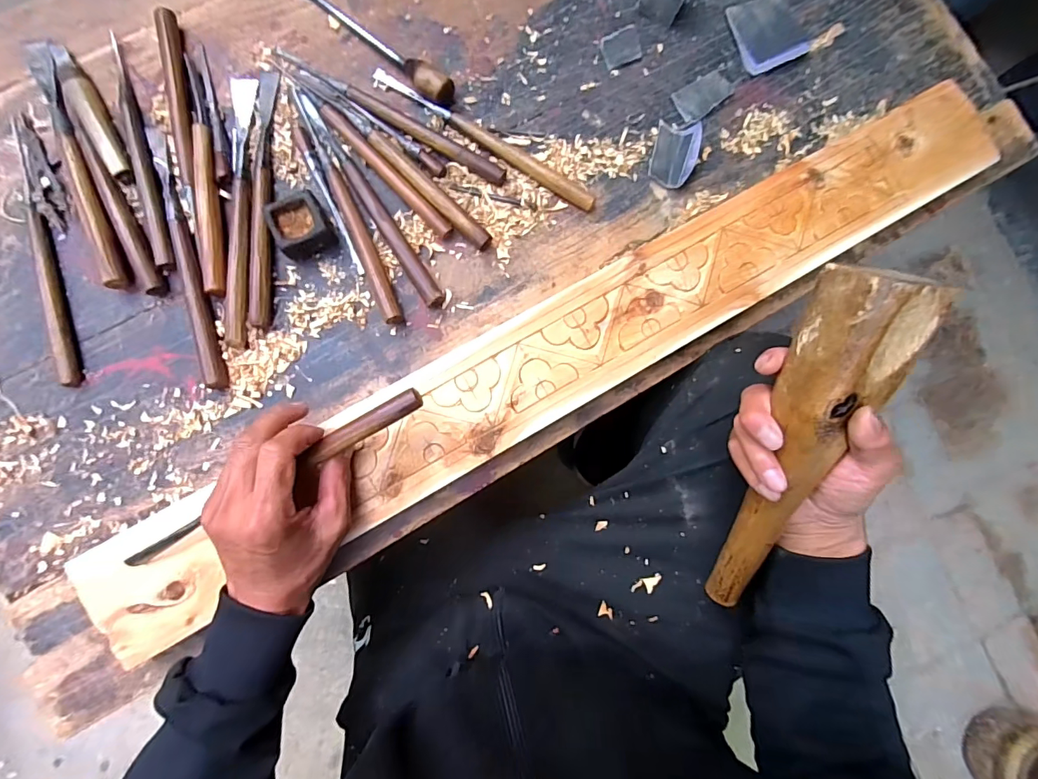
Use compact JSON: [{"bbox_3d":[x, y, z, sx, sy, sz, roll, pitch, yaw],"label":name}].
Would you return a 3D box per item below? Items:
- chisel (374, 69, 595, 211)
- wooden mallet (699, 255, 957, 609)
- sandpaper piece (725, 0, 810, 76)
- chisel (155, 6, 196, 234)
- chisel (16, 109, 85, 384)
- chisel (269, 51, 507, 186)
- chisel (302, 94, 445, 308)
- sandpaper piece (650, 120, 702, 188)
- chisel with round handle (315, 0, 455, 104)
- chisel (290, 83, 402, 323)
[{"bbox_3d":[-0.034,-0.245,0.451,0.247,0.015,0.020,31,82,-1],"label":"chisel"},{"bbox_3d":[0.198,0.052,0.323,0.059,0.038,0.268,5,119,-4],"label":"wooden mallet"},{"bbox_3d":[0.266,-0.381,0.492,0.076,0.009,0.078,-20,86,-7],"label":"sandpaper piece"},{"bbox_3d":[-0.315,-0.253,0.428,0.021,0.015,0.207,-9,85,-6],"label":"chisel"},{"bbox_3d":[-0.428,-0.122,0.416,0.017,0.010,0.245,-15,85,-6],"label":"chisel"},{"bbox_3d":[-0.124,-0.266,0.448,0.250,0.012,0.018,29,82,-1],"label":"chisel"},{"bbox_3d":[-0.140,-0.179,0.435,0.018,0.017,0.237,-33,87,-7],"label":"chisel"},{"bbox_3d":[0.157,-0.239,0.464,0.042,0.018,0.066,16,83,-3],"label":"sandpaper piece"},{"bbox_3d":[-0.143,-0.341,0.447,0.188,0.027,0.027,39,82,0],"label":"chisel with round handle"},{"bbox_3d":[-0.162,-0.173,0.433,0.018,0.019,0.245,-24,86,-7],"label":"chisel"}]

